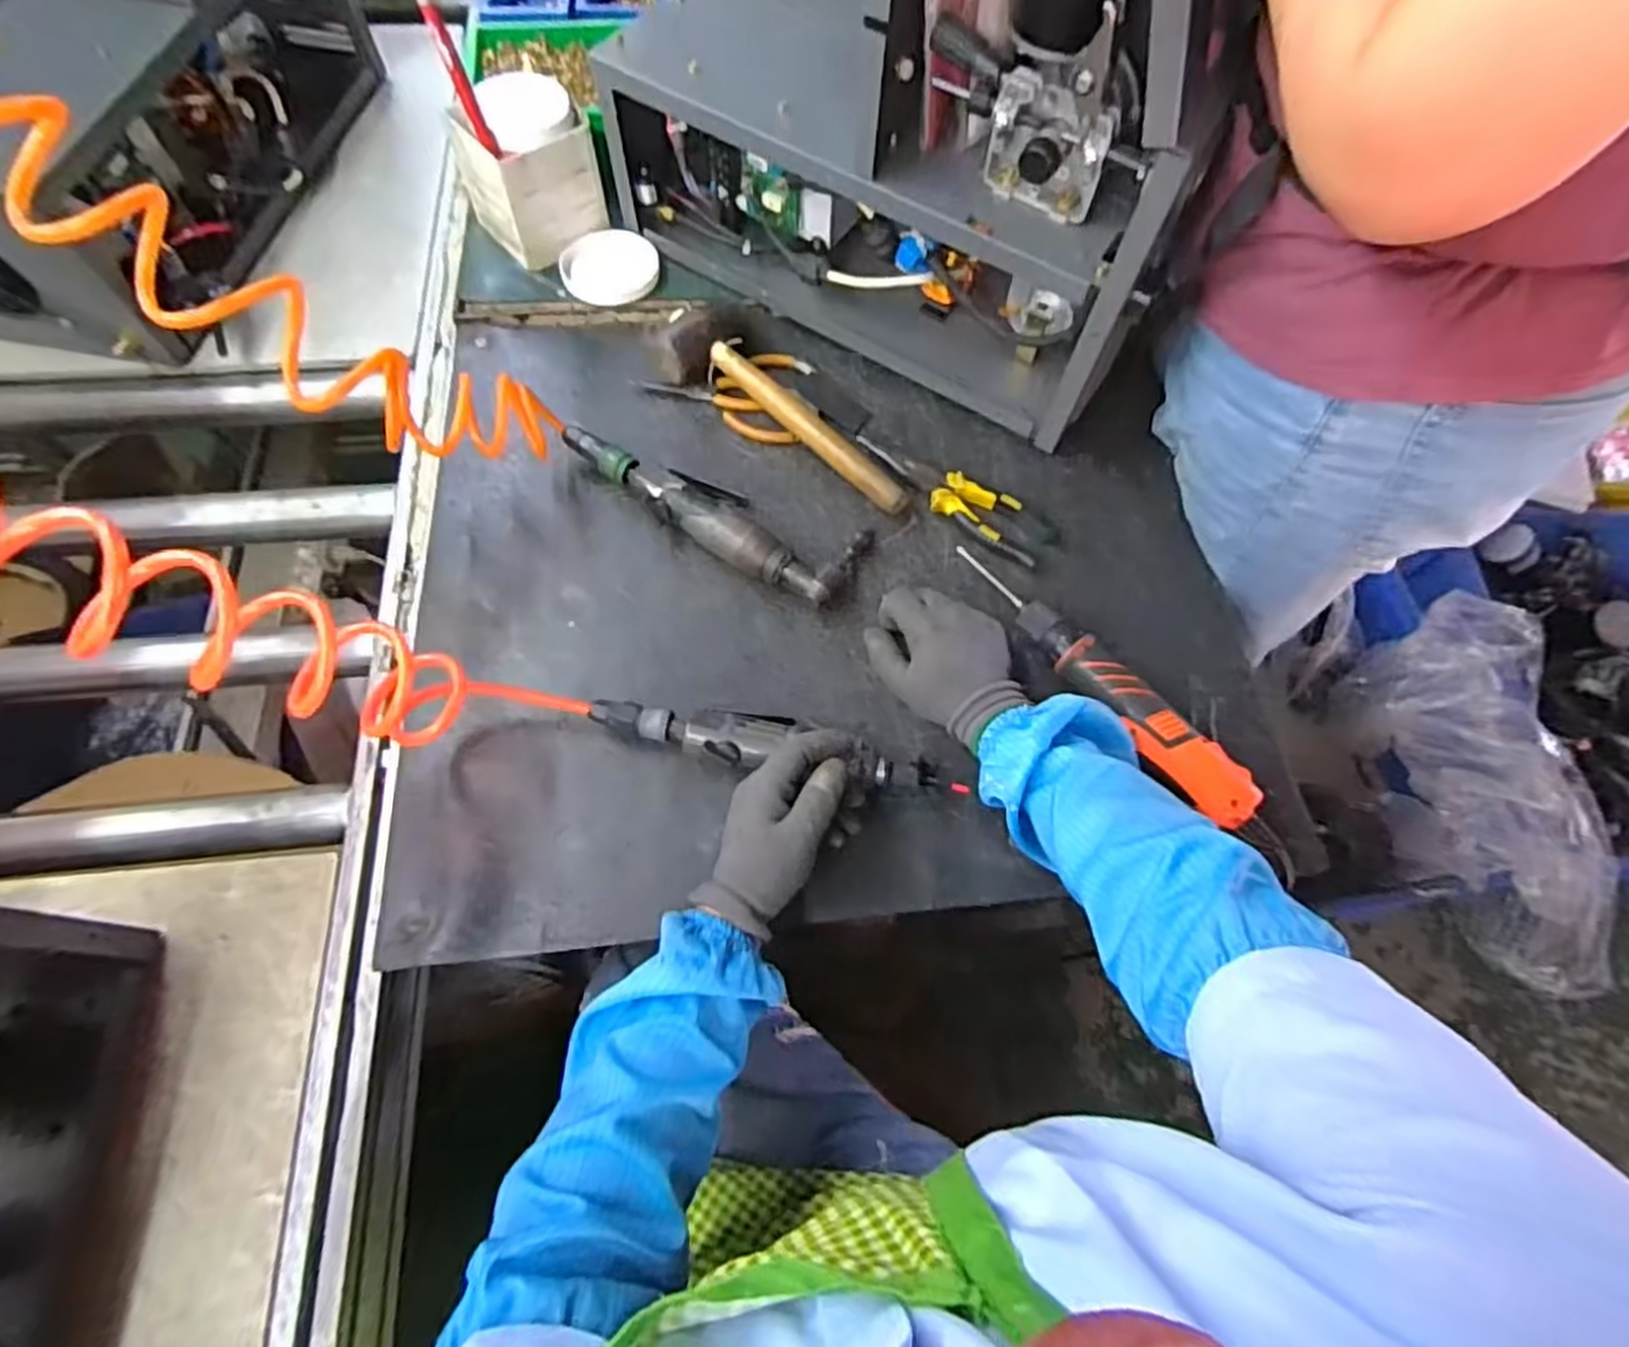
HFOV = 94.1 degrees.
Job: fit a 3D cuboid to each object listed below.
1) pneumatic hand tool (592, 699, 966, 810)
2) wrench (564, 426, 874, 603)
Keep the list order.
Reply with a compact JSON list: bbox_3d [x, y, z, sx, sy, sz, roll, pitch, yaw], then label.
[{"bbox_3d":[-0.029,0.055,0.583,0.288,0.040,0.051,11,66,0],"label":"pneumatic hand tool"},{"bbox_3d":[-0.098,-0.150,0.681,0.291,0.040,0.091,25,67,9],"label":"wrench"}]

